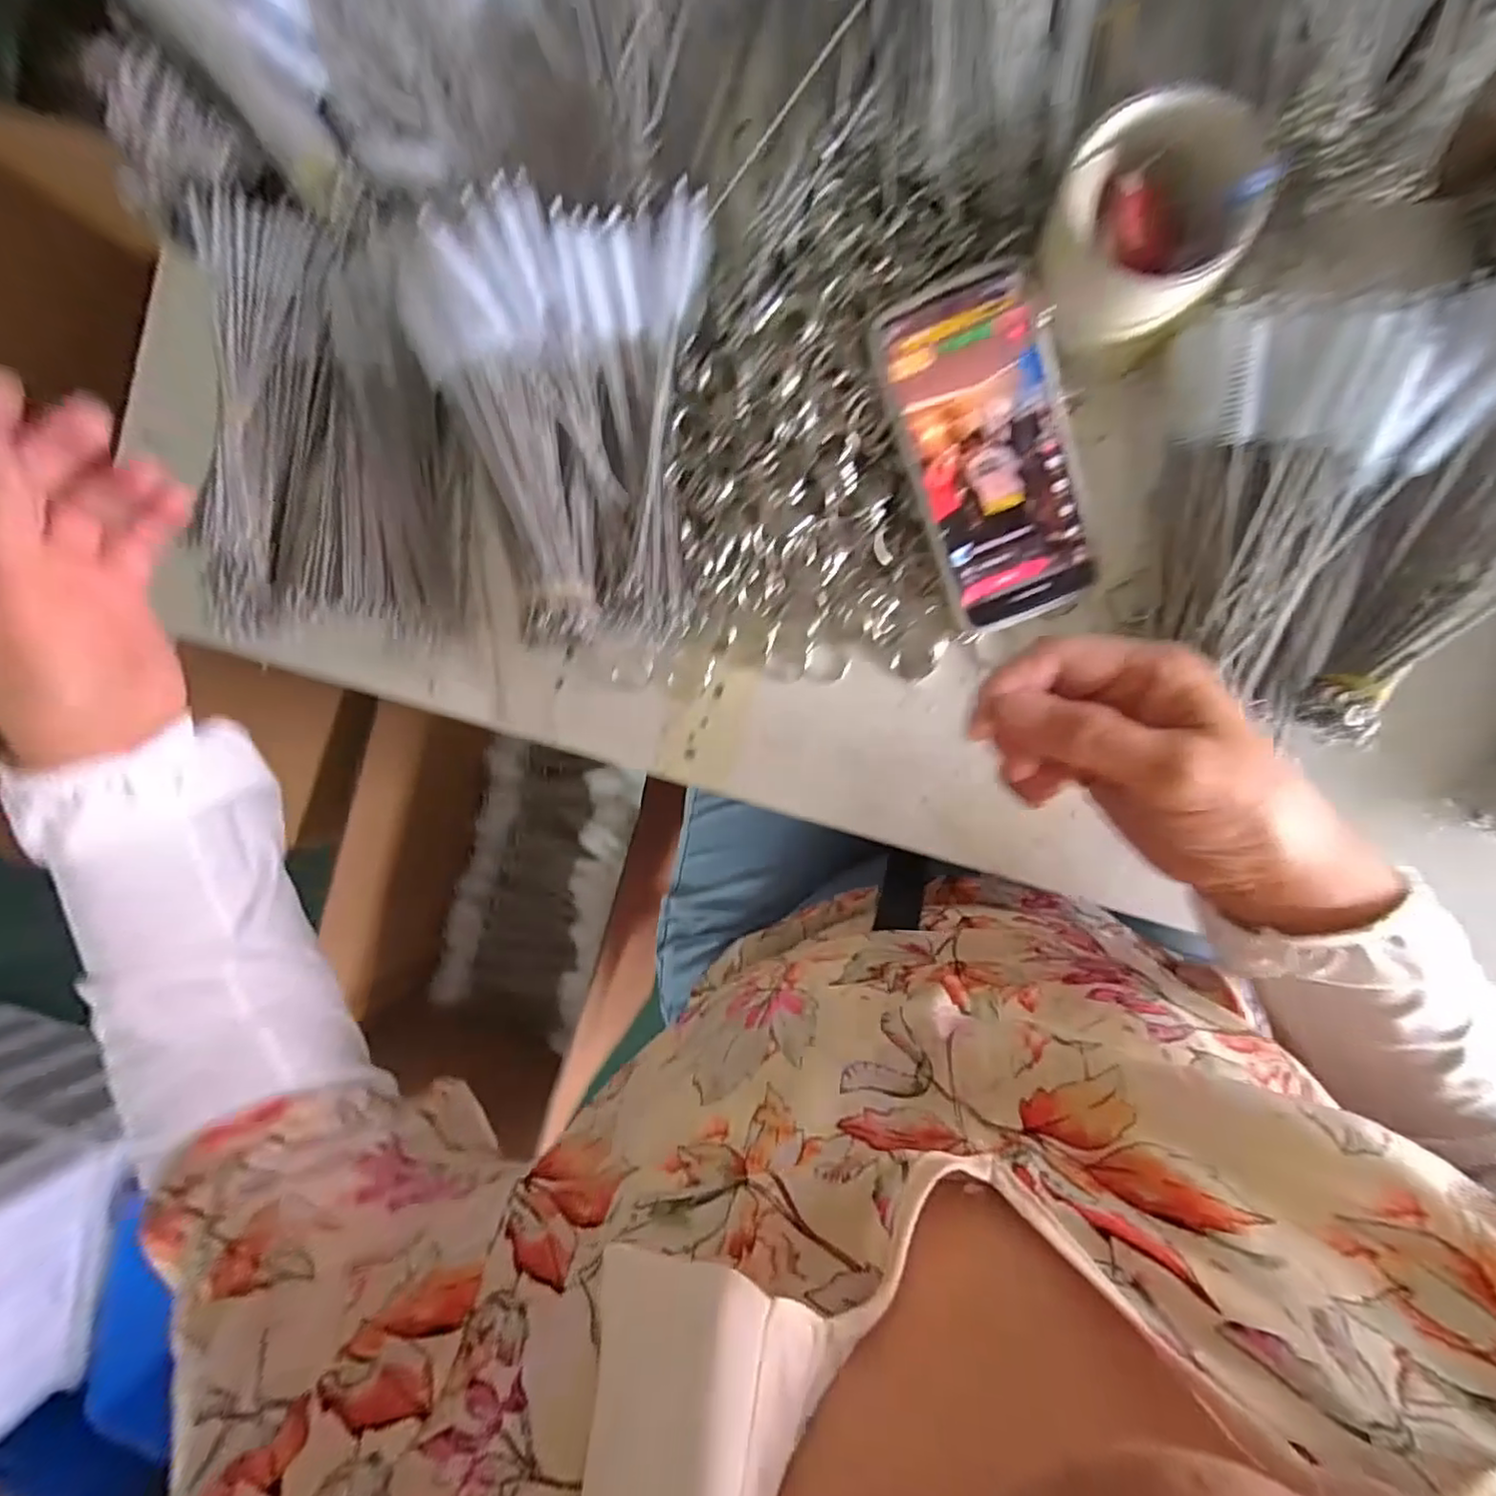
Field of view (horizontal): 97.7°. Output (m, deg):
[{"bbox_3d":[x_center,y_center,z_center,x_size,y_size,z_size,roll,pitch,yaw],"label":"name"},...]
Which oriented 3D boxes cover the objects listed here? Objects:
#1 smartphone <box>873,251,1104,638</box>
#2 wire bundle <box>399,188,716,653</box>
[{"bbox_3d":[0.126,-0.147,0.335,0.079,0.015,0.167,-21,105,8],"label":"smartphone"},{"bbox_3d":[-0.090,-0.169,0.347,0.157,0.056,0.213,-6,90,9],"label":"wire bundle"}]

